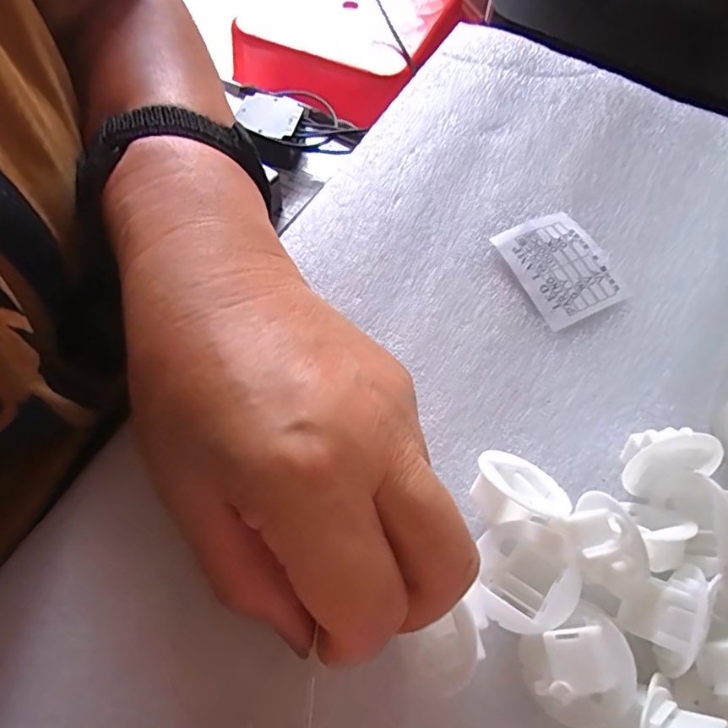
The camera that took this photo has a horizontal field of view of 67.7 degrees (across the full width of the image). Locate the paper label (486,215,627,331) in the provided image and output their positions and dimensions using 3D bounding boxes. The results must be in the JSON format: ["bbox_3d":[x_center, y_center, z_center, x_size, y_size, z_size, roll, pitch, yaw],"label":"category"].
[{"bbox_3d":[0.087,-0.044,0.242,0.042,0.006,0.052,-25,66,-13],"label":"paper label"}]

